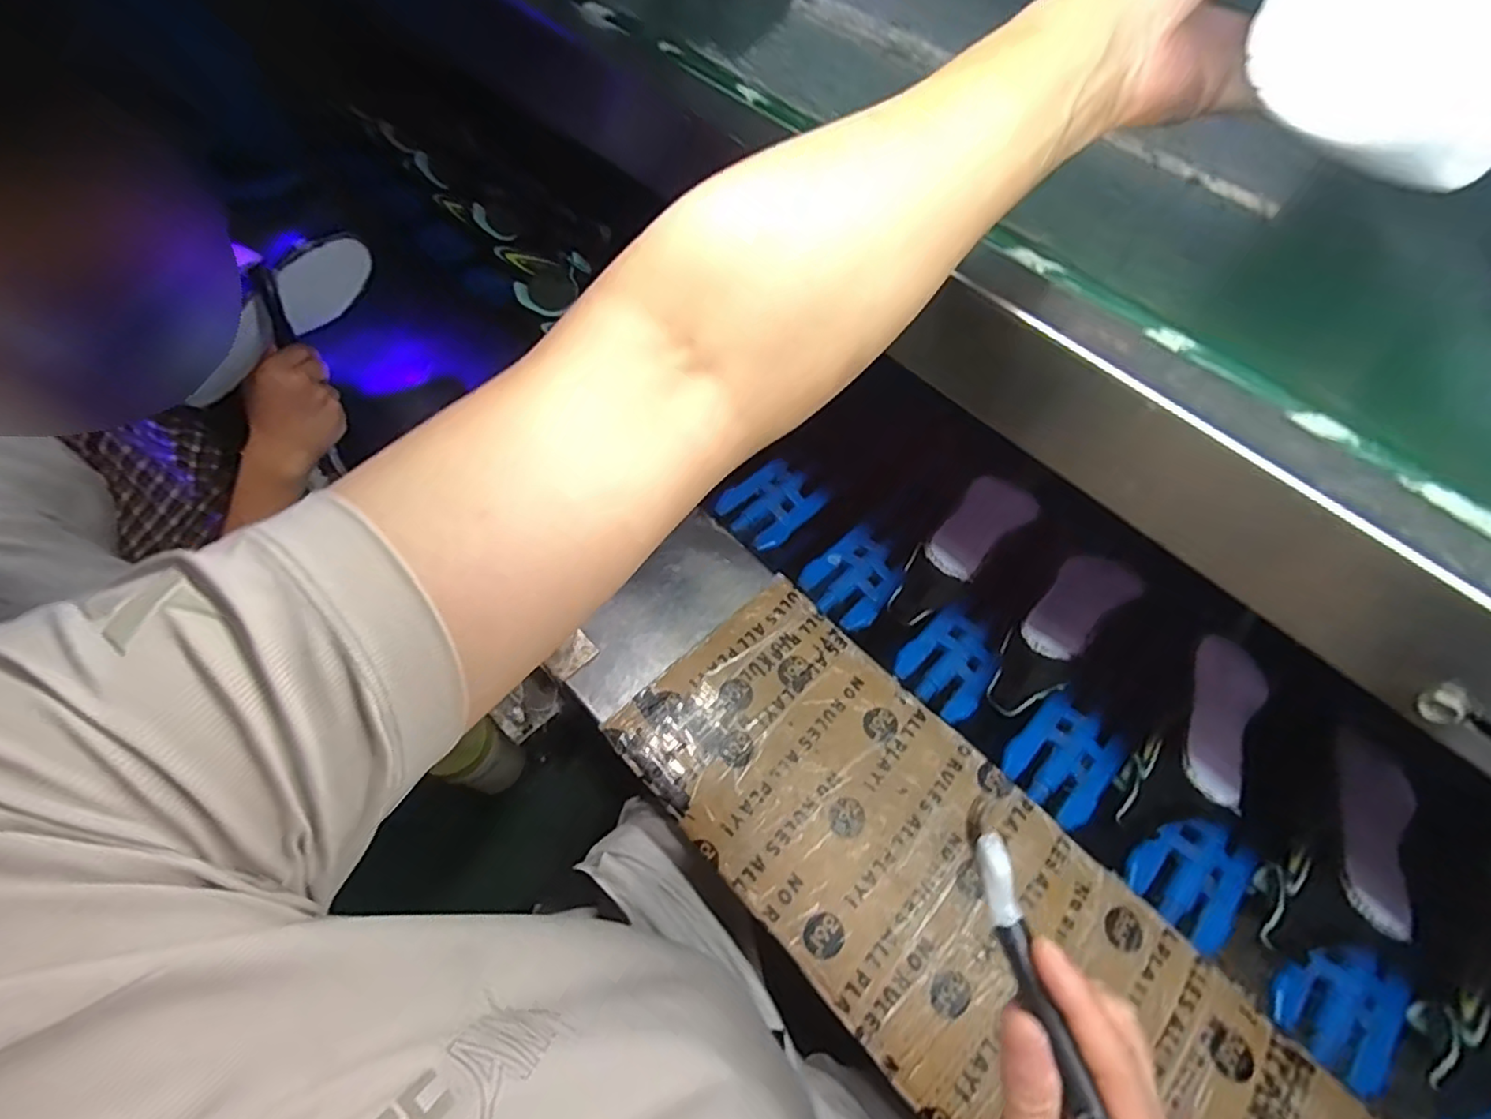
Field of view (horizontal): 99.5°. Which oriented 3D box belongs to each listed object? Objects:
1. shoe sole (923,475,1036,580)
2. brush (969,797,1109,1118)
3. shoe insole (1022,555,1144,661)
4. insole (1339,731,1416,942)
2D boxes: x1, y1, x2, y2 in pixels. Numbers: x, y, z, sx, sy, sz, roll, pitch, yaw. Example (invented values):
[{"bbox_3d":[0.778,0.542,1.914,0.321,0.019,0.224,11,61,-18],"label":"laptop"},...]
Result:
[{"bbox_3d":[0.250,-0.036,0.675,0.068,0.029,0.184,41,49,17],"label":"shoe sole"},{"bbox_3d":[0.126,0.191,0.256,0.013,0.014,0.175,-10,59,-8],"label":"brush"},{"bbox_3d":[0.347,0.040,0.651,0.226,0.015,0.067,-25,64,-40],"label":"shoe insole"},{"bbox_3d":[0.558,0.232,0.560,0.064,0.007,0.219,42,49,17],"label":"insole"}]

